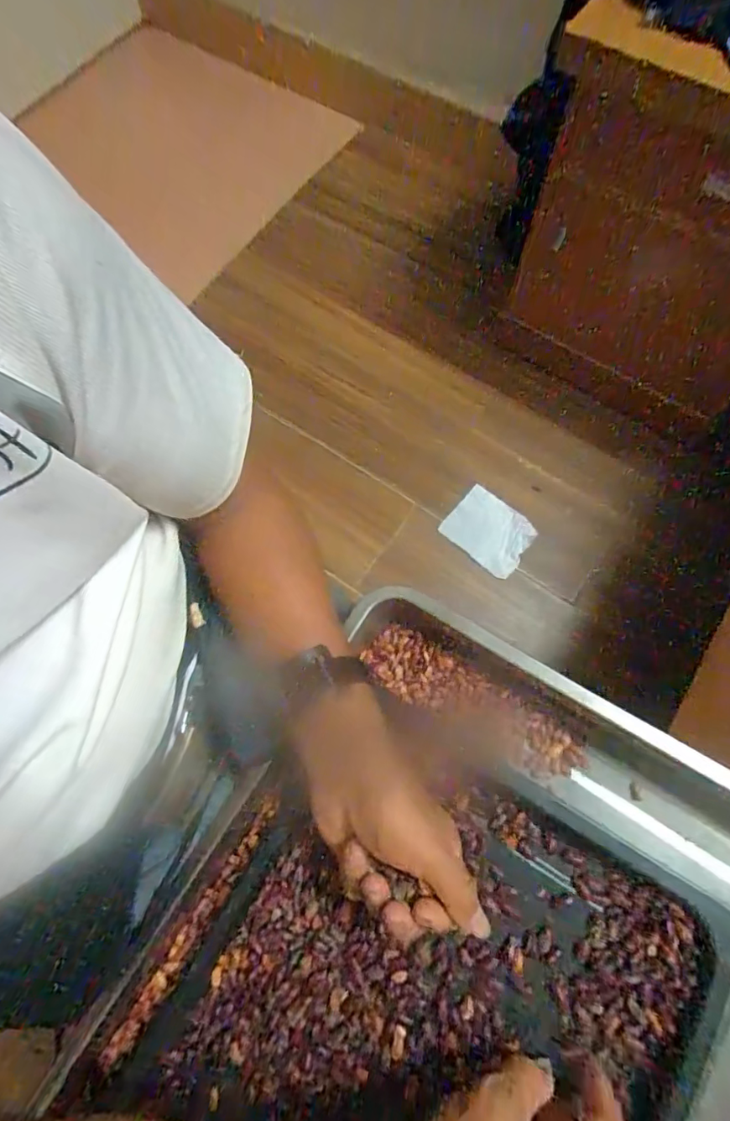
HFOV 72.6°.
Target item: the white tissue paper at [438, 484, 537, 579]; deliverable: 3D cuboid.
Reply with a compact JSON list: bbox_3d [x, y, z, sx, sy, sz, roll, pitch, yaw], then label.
[{"bbox_3d":[0.226,-0.055,0.894,0.147,0.020,0.112,38,78,13],"label":"white tissue paper"}]

